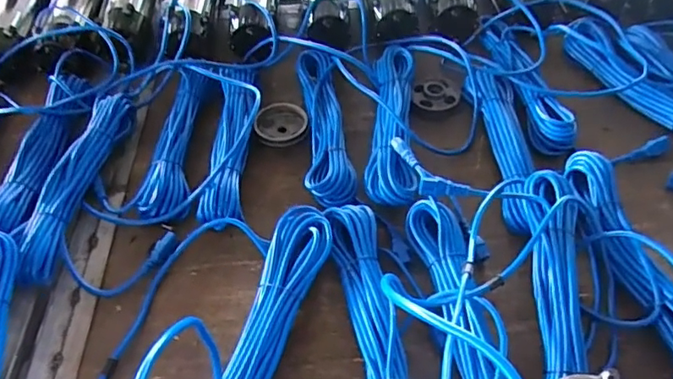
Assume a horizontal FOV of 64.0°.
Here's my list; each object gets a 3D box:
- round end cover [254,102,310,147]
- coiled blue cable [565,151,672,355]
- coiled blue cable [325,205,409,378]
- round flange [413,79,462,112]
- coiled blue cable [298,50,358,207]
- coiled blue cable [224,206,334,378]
[{"bbox_3d":[-0.091,-0.109,0.896,0.085,0.027,0.080,-1,49,2],"label":"round end cover"},{"bbox_3d":[0.382,0.086,0.687,0.061,0.066,0.357,-9,49,-5],"label":"coiled blue cable"},{"bbox_3d":[0.041,0.156,0.640,0.077,0.037,0.339,-9,49,-5],"label":"coiled blue cable"},{"bbox_3d":[0.174,-0.163,0.938,0.078,0.028,0.073,-1,49,2],"label":"round flange"},{"bbox_3d":[-0.020,-0.113,0.872,0.069,0.036,0.328,-5,49,-2],"label":"coiled blue cable"},{"bbox_3d":[-0.088,0.170,0.633,0.082,0.051,0.357,13,51,14],"label":"coiled blue cable"}]

